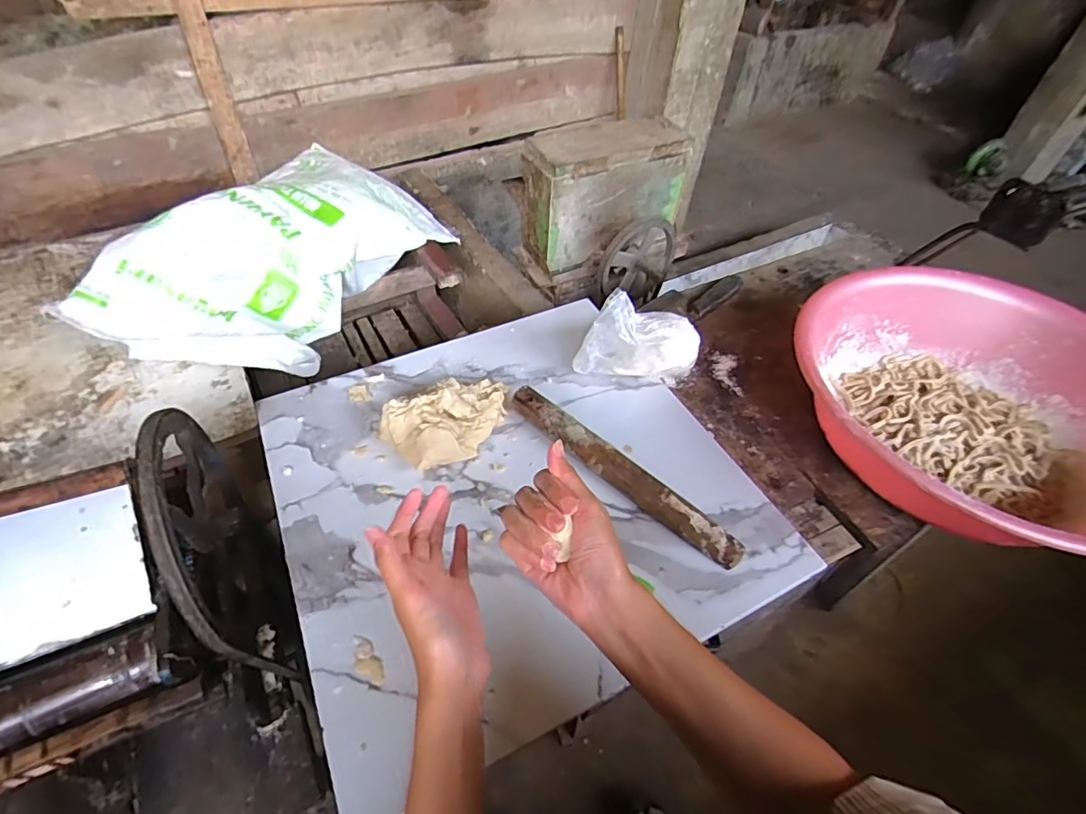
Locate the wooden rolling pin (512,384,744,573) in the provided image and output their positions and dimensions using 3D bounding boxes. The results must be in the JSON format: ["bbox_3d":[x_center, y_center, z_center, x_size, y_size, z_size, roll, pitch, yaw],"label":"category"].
[{"bbox_3d":[0.085,0.072,0.594,0.301,0.035,0.032,34,55,23],"label":"wooden rolling pin"}]

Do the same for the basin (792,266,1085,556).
[{"bbox_3d":[0.501,0.010,0.620,0.400,0.137,0.388,2,49,-3],"label":"basin"}]

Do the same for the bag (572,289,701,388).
[{"bbox_3d":[0.127,-0.088,0.685,0.170,0.121,0.069,-8,50,-11],"label":"bag"}]

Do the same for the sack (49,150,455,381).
[{"bbox_3d":[-0.522,-0.320,1.067,0.403,0.175,0.657,21,51,13],"label":"sack"}]

